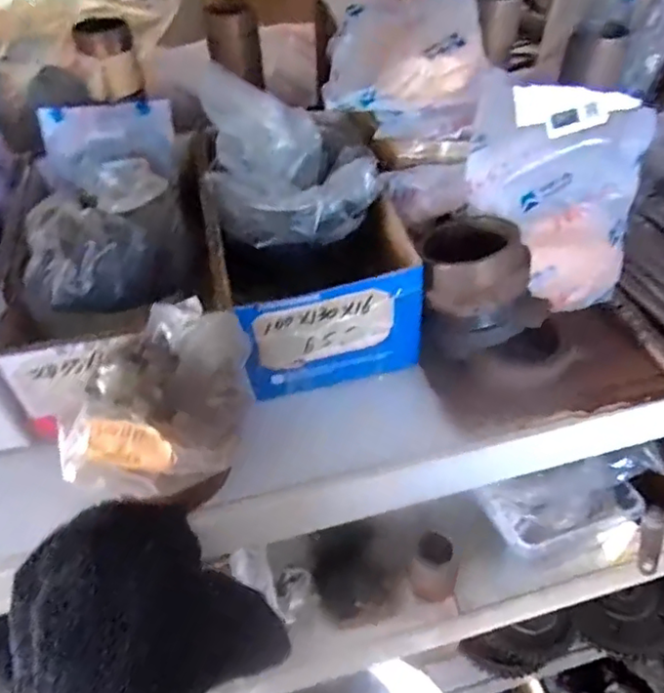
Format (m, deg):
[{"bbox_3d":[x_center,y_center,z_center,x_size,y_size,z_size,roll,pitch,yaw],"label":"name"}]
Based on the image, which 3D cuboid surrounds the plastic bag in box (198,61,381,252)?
[{"bbox_3d":[-0.033,-0.140,0.464,0.131,0.094,0.087,2,46,4],"label":"plastic bag in box"}]

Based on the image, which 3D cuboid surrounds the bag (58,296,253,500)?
[{"bbox_3d":[-0.099,0.034,0.371,0.099,0.072,0.105,4,46,6],"label":"bag"}]

